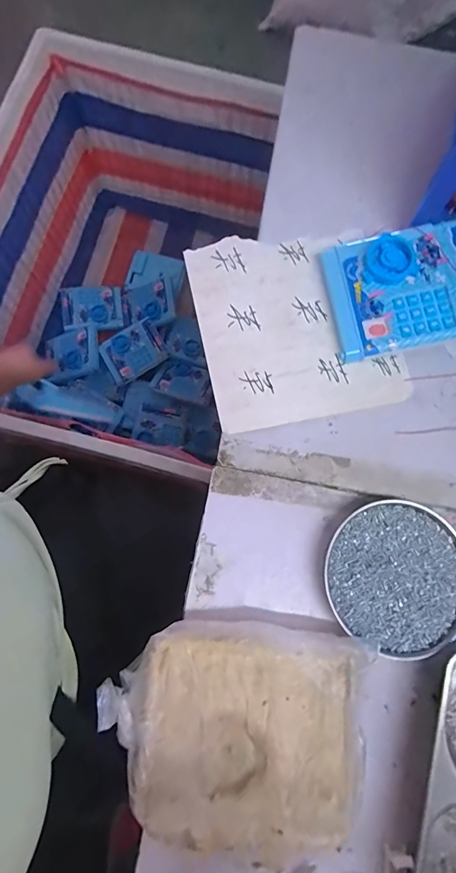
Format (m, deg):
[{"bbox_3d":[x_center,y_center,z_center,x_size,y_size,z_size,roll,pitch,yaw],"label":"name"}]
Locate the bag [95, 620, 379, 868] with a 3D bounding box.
[{"bbox_3d":[0.007,0.244,0.326,0.213,0.038,0.162,4,71,2],"label":"bag"}]

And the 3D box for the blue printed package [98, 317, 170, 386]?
[{"bbox_3d":[-0.251,-0.225,1.047,0.160,0.014,0.128,-30,87,-1],"label":"blue printed package"}]

